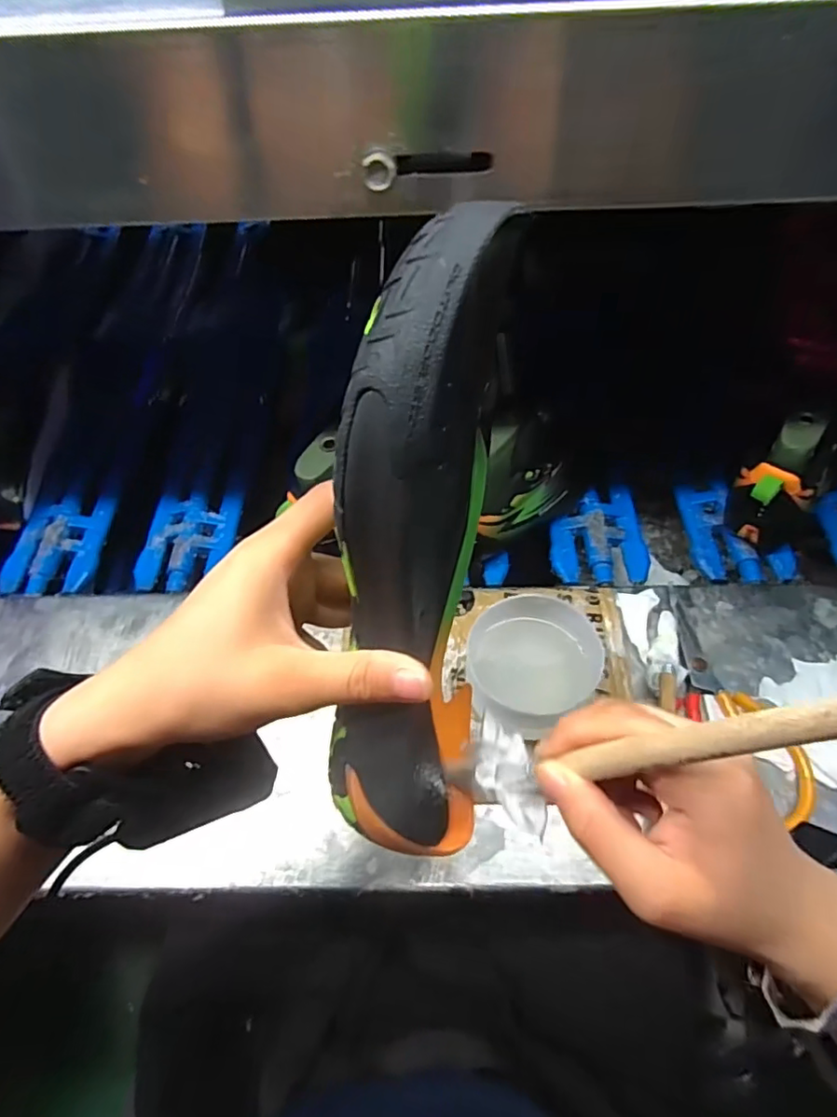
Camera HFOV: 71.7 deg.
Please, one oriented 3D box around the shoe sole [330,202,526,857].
[{"bbox_3d":[0.003,0.004,0.230,0.046,0.245,0.120,6,34,6],"label":"shoe sole"}]

